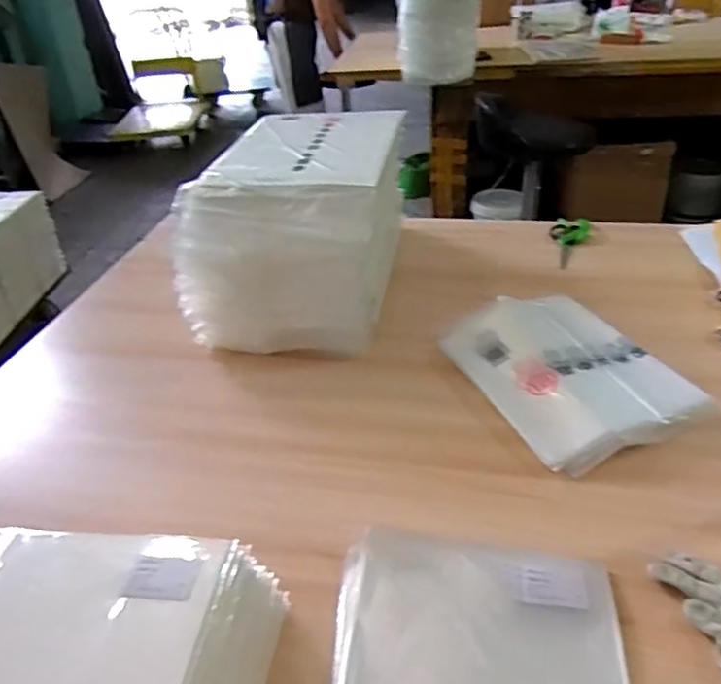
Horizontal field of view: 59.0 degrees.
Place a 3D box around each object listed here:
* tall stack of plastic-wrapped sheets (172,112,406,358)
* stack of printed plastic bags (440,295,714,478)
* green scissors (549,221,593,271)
[{"bbox_3d":[-0.091,-0.200,1.061,0.288,0.246,0.398,4,35,11],"label":"tall stack of plastic-wrapped sheets"},{"bbox_3d":[0.267,0.028,0.853,0.217,0.032,0.312,-13,36,-13],"label":"stack of printed plastic bags"},{"bbox_3d":[0.390,-0.187,1.194,0.073,0.017,0.157,10,49,19],"label":"green scissors"}]

